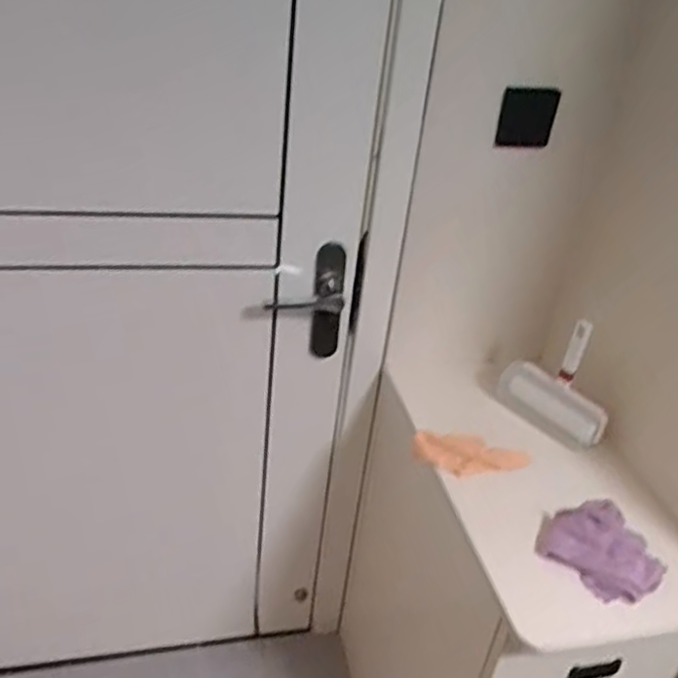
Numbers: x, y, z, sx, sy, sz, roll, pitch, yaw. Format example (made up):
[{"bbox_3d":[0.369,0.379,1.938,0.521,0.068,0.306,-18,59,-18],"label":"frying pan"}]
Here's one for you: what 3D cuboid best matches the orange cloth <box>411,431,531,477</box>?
[{"bbox_3d":[0.201,0.181,1.056,0.171,0.014,0.079,14,46,14],"label":"orange cloth"}]

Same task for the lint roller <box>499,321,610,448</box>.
[{"bbox_3d":[0.344,0.060,1.088,0.062,0.163,0.194,-23,42,-40],"label":"lint roller"}]

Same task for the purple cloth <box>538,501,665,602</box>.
[{"bbox_3d":[0.353,0.276,0.900,0.124,0.058,0.144,-20,40,-37],"label":"purple cloth"}]

